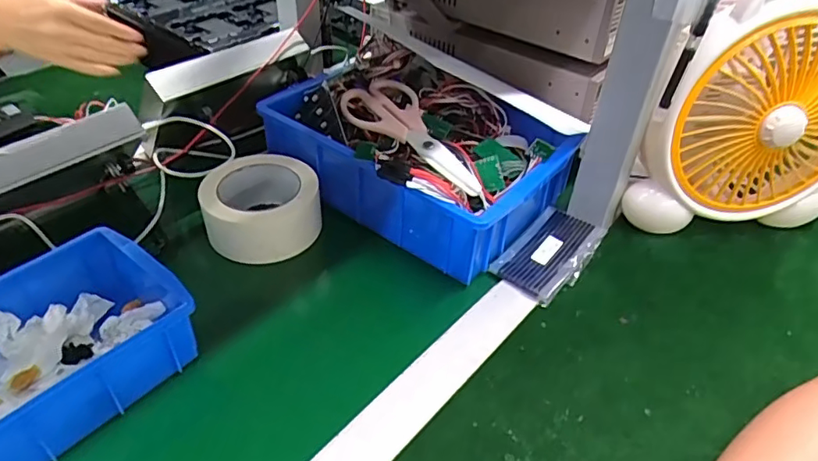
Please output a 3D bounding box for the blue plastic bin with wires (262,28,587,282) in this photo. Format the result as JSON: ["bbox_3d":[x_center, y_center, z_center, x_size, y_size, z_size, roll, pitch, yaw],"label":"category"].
[{"bbox_3d":[0.005,-0.090,0.577,0.285,0.112,0.181,31,48,28],"label":"blue plastic bin with wires"}]

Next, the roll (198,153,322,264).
[{"bbox_3d":[-0.144,-0.024,0.550,0.107,0.052,0.107,2,41,-2],"label":"roll"}]

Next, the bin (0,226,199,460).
[{"bbox_3d":[-0.270,0.088,0.394,0.143,0.056,0.200,30,47,26],"label":"bin"}]

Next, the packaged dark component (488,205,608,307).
[{"bbox_3d":[0.136,0.020,0.536,0.068,0.019,0.111,32,48,28],"label":"packaged dark component"}]

